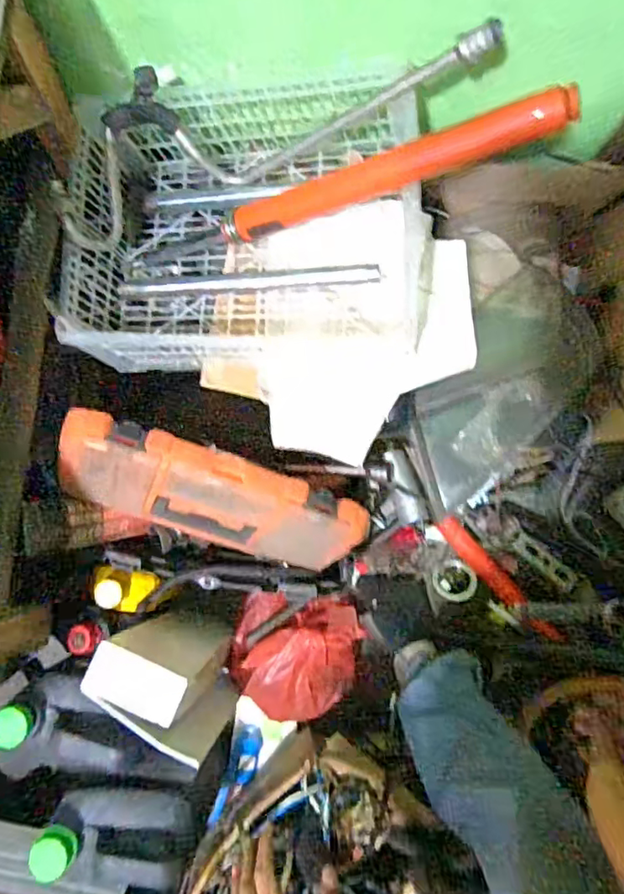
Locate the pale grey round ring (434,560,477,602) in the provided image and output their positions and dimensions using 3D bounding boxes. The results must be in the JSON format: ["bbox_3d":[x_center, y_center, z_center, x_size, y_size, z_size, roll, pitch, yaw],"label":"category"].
[{"bbox_3d":[0.253,0.236,0.989,0.073,0.014,0.067,0,84,-1],"label":"pale grey round ring"}]

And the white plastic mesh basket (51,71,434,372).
[{"bbox_3d":[-0.075,-0.282,0.741,0.465,0.140,0.314,-5,84,-1],"label":"white plastic mesh basket"}]

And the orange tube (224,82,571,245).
[{"bbox_3d":[0.069,-0.290,0.604,0.388,0.045,0.042,-7,83,30],"label":"orange tube"}]

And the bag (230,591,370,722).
[{"bbox_3d":[-0.026,0.345,0.929,0.211,0.099,0.200,4,84,0],"label":"bag"}]

